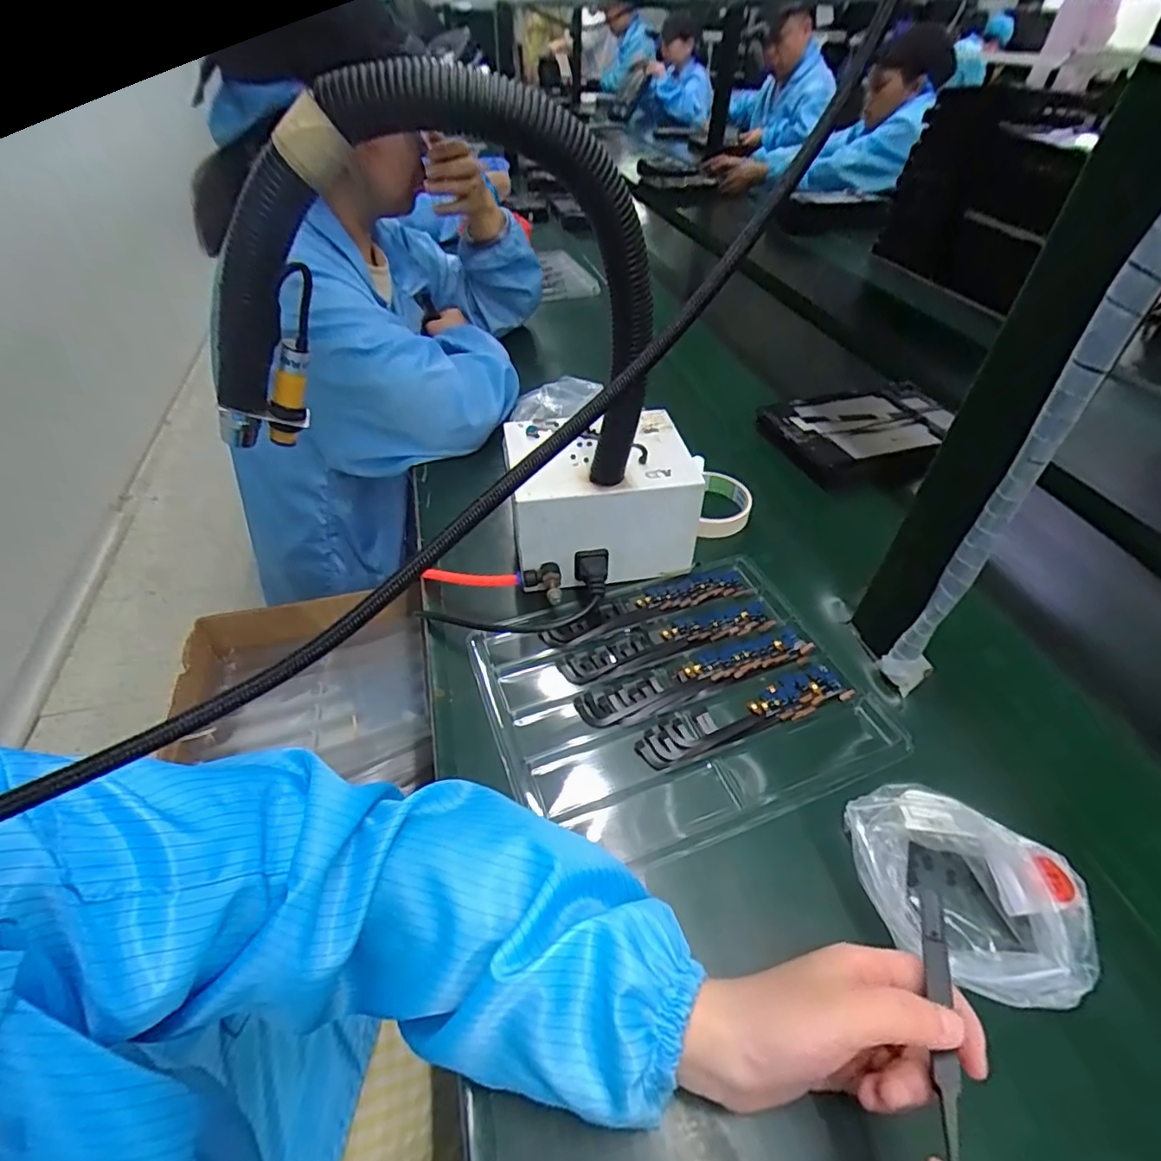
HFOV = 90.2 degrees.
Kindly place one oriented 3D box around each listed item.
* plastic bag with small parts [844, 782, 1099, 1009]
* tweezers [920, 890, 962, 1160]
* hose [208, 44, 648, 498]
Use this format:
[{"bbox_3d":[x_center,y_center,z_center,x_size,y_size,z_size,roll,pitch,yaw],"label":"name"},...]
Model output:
[{"bbox_3d":[0.213,0.175,0.330,0.123,0.050,0.094,29,52,27],"label":"plastic bag with small parts"},{"bbox_3d":[0.152,0.180,0.243,0.010,0.010,0.095,14,41,15],"label":"tweezers"},{"bbox_3d":[-0.089,-0.166,0.376,0.278,0.254,0.086,-13,46,-21],"label":"hose"}]

